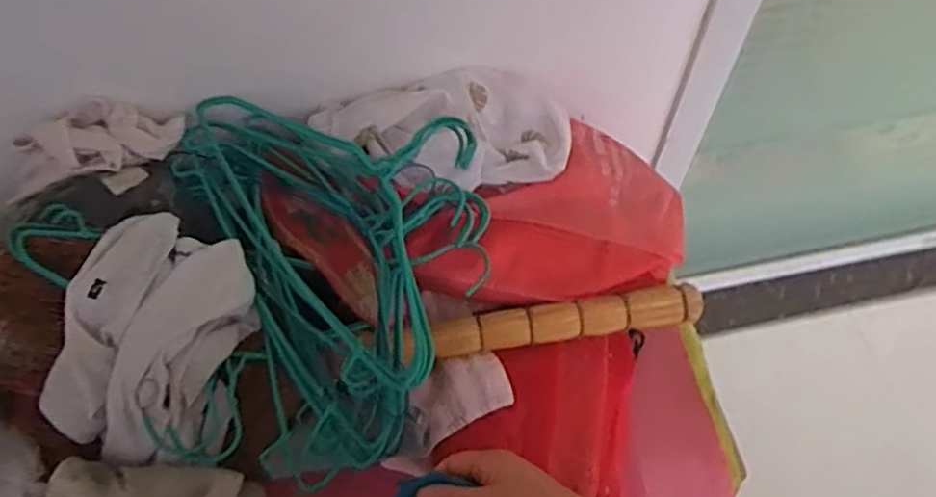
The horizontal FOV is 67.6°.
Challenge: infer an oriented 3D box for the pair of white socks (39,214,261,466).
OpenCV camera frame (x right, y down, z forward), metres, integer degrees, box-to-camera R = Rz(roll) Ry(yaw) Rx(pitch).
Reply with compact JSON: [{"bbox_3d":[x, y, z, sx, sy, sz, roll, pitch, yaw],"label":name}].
[{"bbox_3d":[-0.290,0.097,0.677,0.174,0.131,0.201,21,60,12],"label":"pair of white socks"}]

